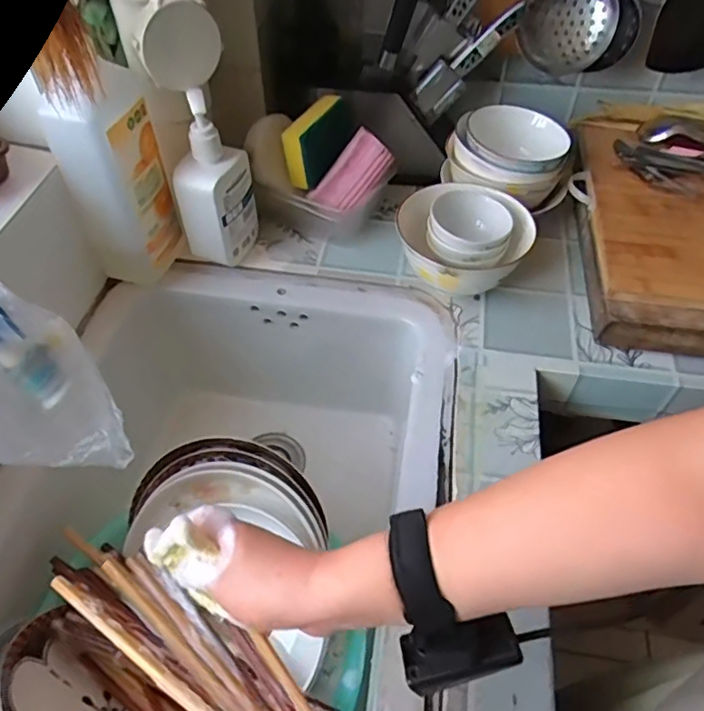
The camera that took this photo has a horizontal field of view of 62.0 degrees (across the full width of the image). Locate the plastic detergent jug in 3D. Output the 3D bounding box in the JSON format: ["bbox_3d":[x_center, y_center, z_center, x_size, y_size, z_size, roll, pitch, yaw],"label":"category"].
[{"bbox_3d":[-0.250,-0.192,0.634,0.067,0.226,0.095,14,51,12],"label":"plastic detergent jug"}]

